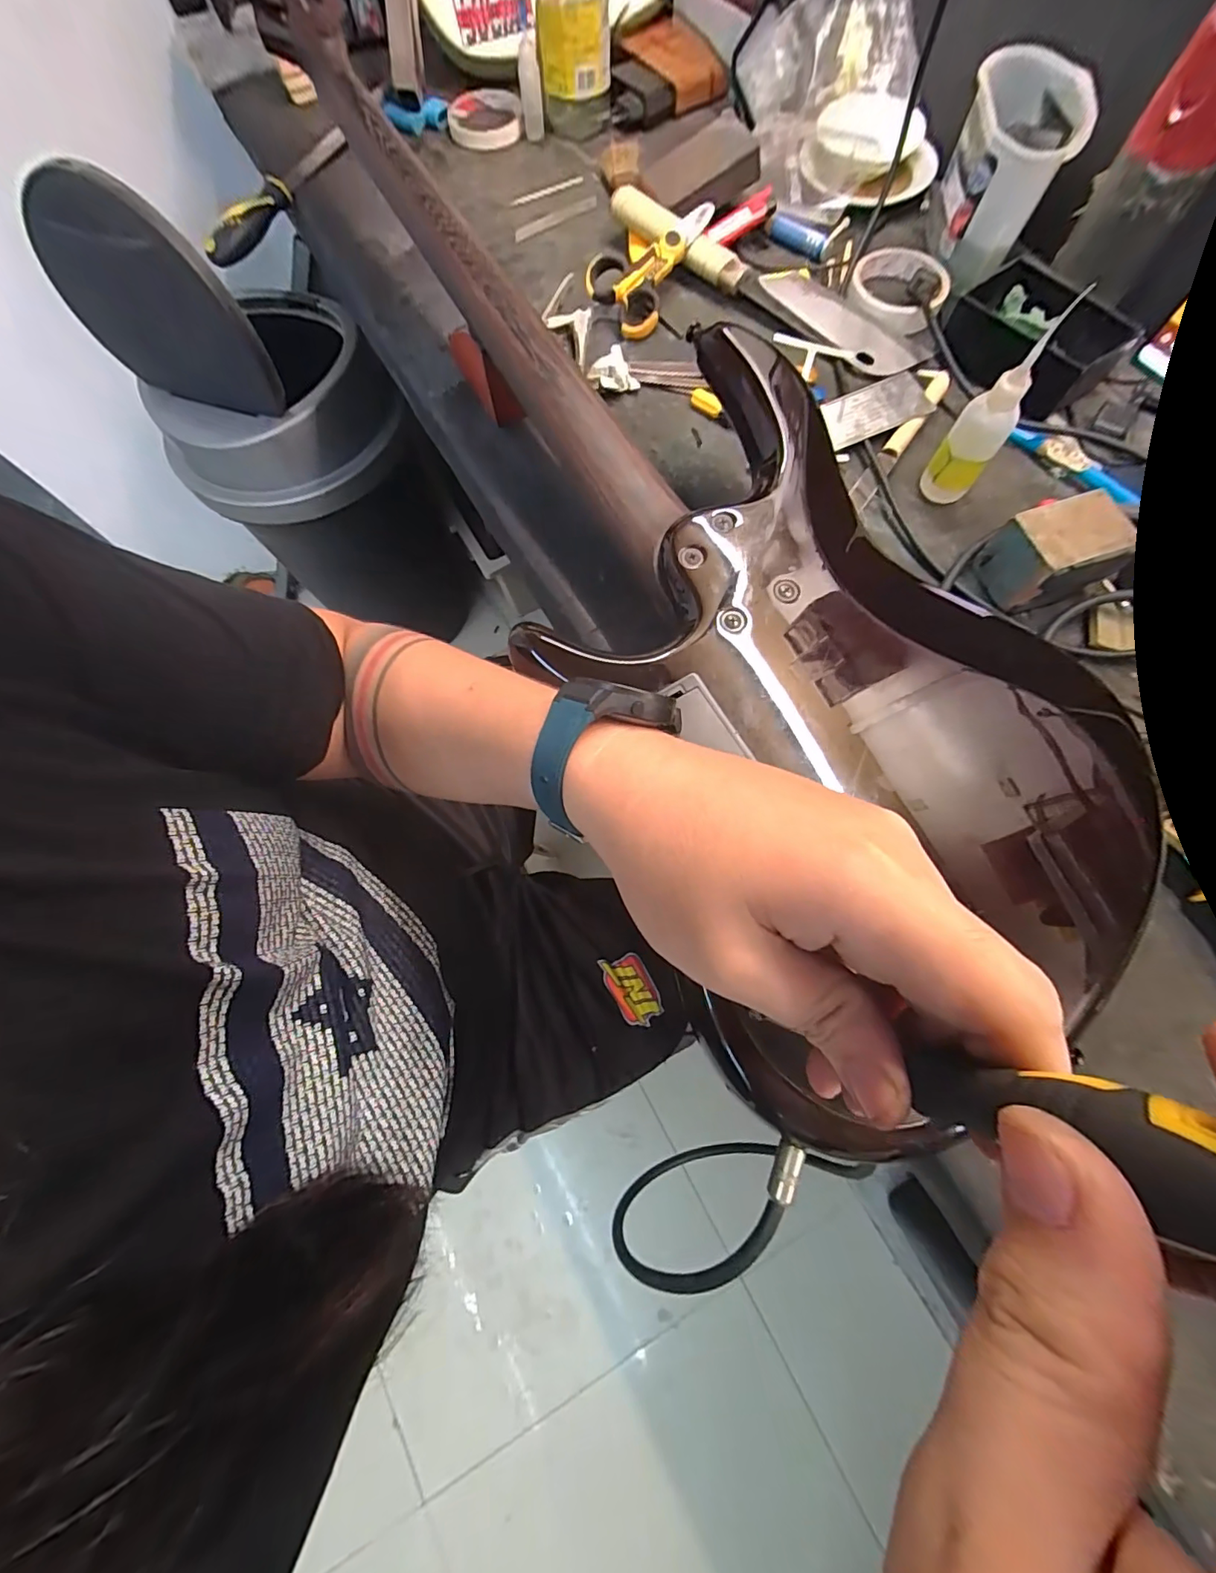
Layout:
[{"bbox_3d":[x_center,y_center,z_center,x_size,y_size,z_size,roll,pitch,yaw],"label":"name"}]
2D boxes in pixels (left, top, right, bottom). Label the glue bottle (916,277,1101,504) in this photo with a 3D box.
[{"bbox_3d":[0.274,-0.264,0.369,0.036,0.117,0.032,41,79,12],"label":"glue bottle"}]

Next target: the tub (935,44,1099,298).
[{"bbox_3d":[0.347,-0.543,0.461,0.088,0.098,0.142,21,76,8],"label":"tub"}]

